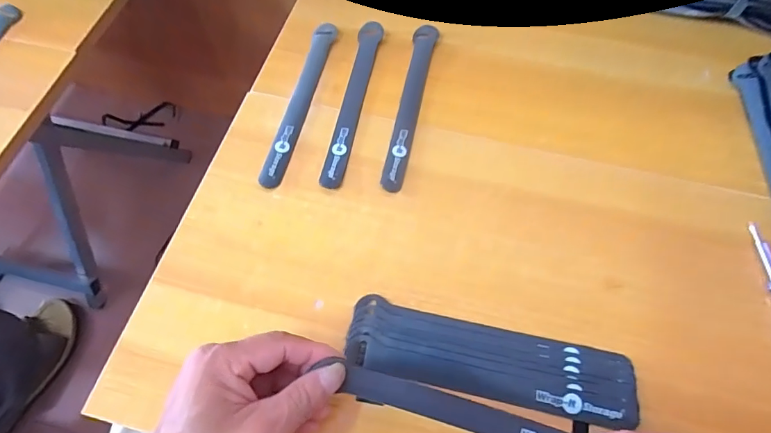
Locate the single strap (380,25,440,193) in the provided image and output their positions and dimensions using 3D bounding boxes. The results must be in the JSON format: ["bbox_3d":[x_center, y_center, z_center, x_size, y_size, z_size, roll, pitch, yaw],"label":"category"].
[{"bbox_3d":[0.024,-0.110,0.421,0.023,0.008,0.195,11,64,6],"label":"single strap"}]

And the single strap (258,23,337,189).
[{"bbox_3d":[-0.081,-0.114,0.424,0.021,0.004,0.200,10,63,5],"label":"single strap"}]

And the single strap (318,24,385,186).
[{"bbox_3d":[-0.030,-0.113,0.422,0.023,0.009,0.195,8,63,5],"label":"single strap"}]

